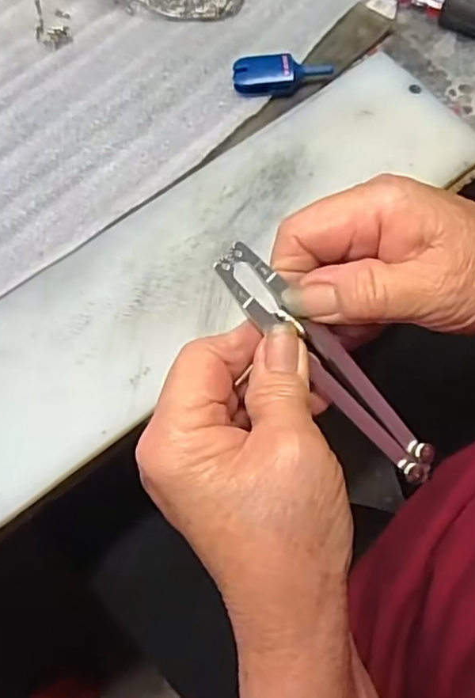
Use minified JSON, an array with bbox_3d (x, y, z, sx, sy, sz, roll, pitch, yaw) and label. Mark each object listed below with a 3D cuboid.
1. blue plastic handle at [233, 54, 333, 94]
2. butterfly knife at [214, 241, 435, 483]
[{"bbox_3d":[0.026,-0.161,0.351,0.057,0.012,0.019,-3,69,-2],"label":"blue plastic handle"},{"bbox_3d":[0.035,0.007,0.224,0.116,0.005,0.017,47,74,-14],"label":"butterfly knife"}]

